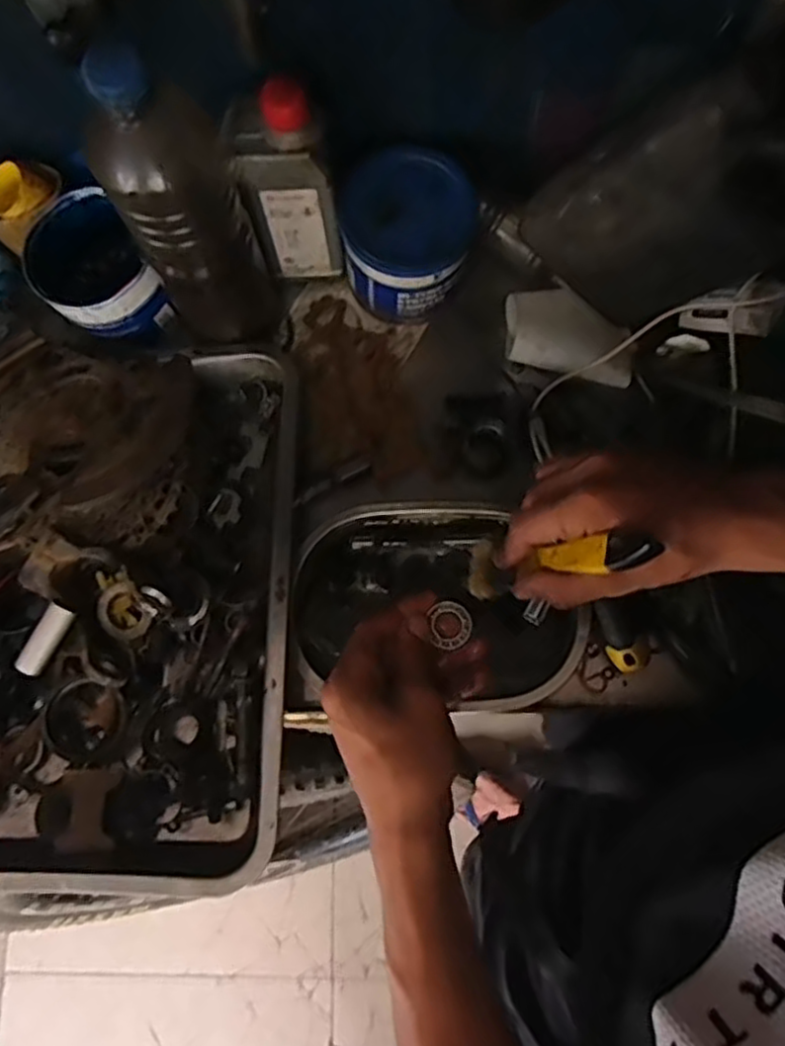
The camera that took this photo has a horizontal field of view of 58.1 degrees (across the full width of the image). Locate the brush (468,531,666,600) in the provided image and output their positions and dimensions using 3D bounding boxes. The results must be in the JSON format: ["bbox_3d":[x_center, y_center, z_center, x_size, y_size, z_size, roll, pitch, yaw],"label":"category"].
[{"bbox_3d":[0.095,0.021,0.431,0.023,0.163,0.035,20,73,-21],"label":"brush"}]

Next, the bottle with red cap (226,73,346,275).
[{"bbox_3d":[-0.077,-0.252,0.533,0.066,0.165,0.048,-4,76,2],"label":"bottle with red cap"}]

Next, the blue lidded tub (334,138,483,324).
[{"bbox_3d":[0.010,-0.226,0.572,0.100,0.101,0.099,-1,76,3],"label":"blue lidded tub"}]

